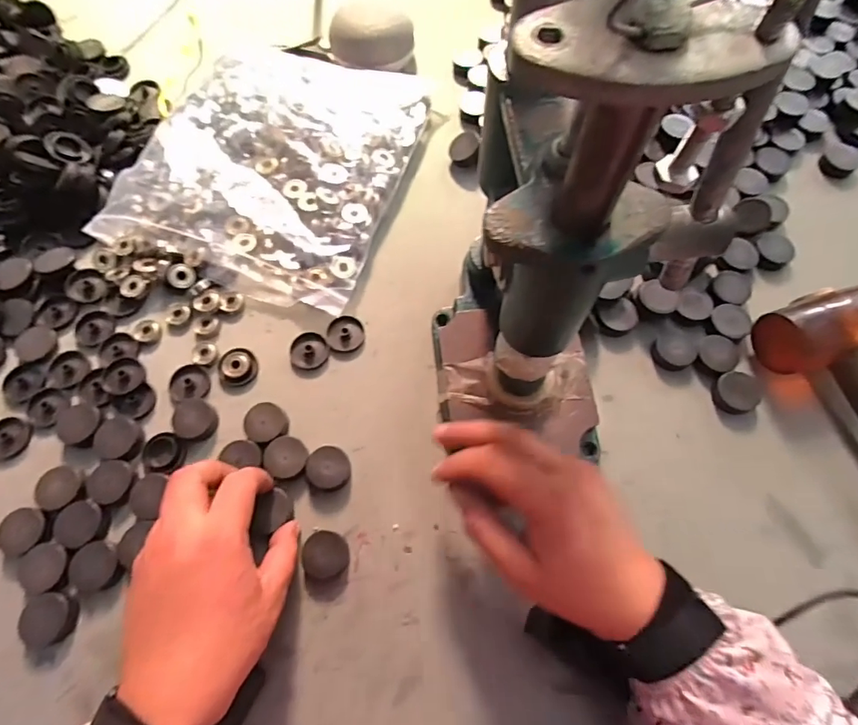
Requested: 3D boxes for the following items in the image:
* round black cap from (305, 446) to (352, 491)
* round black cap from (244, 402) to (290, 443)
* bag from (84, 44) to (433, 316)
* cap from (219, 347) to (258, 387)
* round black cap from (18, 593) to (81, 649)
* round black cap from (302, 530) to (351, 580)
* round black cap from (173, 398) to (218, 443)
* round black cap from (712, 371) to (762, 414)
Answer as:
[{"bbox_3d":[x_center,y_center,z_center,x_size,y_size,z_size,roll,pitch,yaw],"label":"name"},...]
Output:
[{"bbox_3d":[-0.077,0.082,0.368,0.032,0.016,0.032,0,69,0],"label":"round black cap"},{"bbox_3d":[-0.131,0.048,0.383,0.032,0.012,0.032,0,69,0],"label":"round black cap"},{"bbox_3d":[-0.152,-0.199,0.463,0.248,0.038,0.267,18,70,7],"label":"bag"},{"bbox_3d":[-0.162,0.003,0.402,0.032,0.010,0.031,0,69,0],"label":"cap"},{"bbox_3d":[-0.267,0.180,0.334,0.036,0.007,0.033,0,69,0],"label":"round black cap"},{"bbox_3d":[-0.075,0.140,0.347,0.032,0.013,0.031,0,69,0],"label":"round black cap"},{"bbox_3d":[-0.189,0.046,0.385,0.032,0.013,0.031,0,69,0],"label":"round black cap"},{"bbox_3d":[0.248,0.024,0.385,0.033,0.013,0.033,0,69,0],"label":"round black cap"}]

